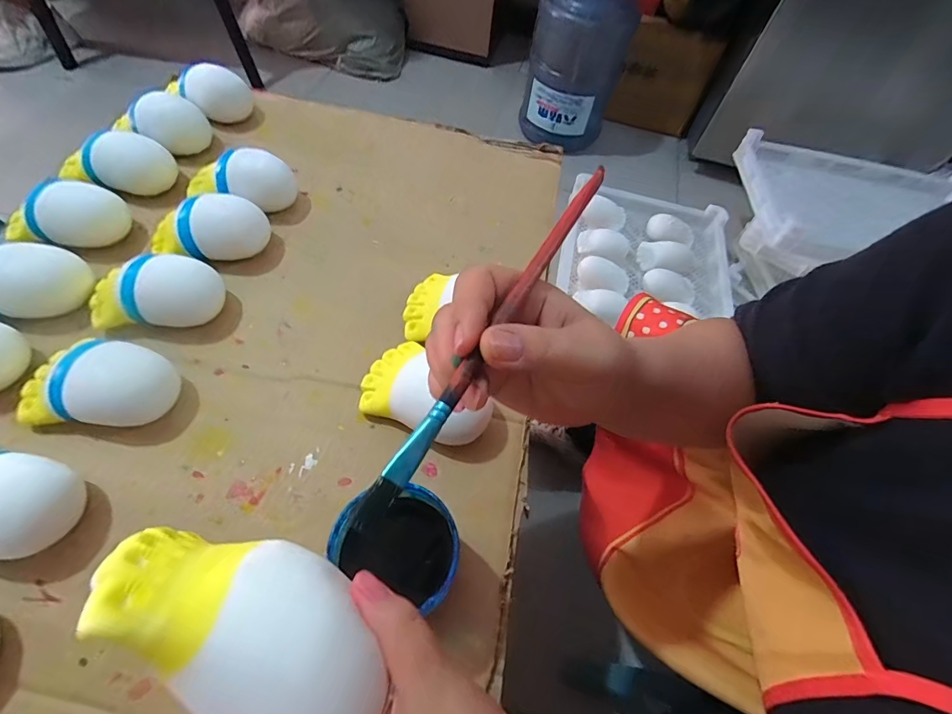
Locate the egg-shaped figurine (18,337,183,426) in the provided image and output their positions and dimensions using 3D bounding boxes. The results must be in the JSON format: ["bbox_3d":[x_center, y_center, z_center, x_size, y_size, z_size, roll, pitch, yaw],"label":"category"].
[{"bbox_3d":[-0.323,0.018,0.368,0.115,0.053,0.078,-1,59,-4],"label":"egg-shaped figurine"}]

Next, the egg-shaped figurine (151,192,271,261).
[{"bbox_3d":[-0.286,-0.132,0.459,0.111,0.059,0.059,-3,59,-5],"label":"egg-shaped figurine"}]

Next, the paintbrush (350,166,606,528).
[{"bbox_3d":[0.012,-0.017,0.184,0.009,0.005,0.196,28,67,13],"label":"paintbrush"}]

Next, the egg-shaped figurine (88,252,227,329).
[{"bbox_3d":[-0.314,-0.061,0.416,0.112,0.059,0.066,3,59,-2],"label":"egg-shaped figurine"}]

